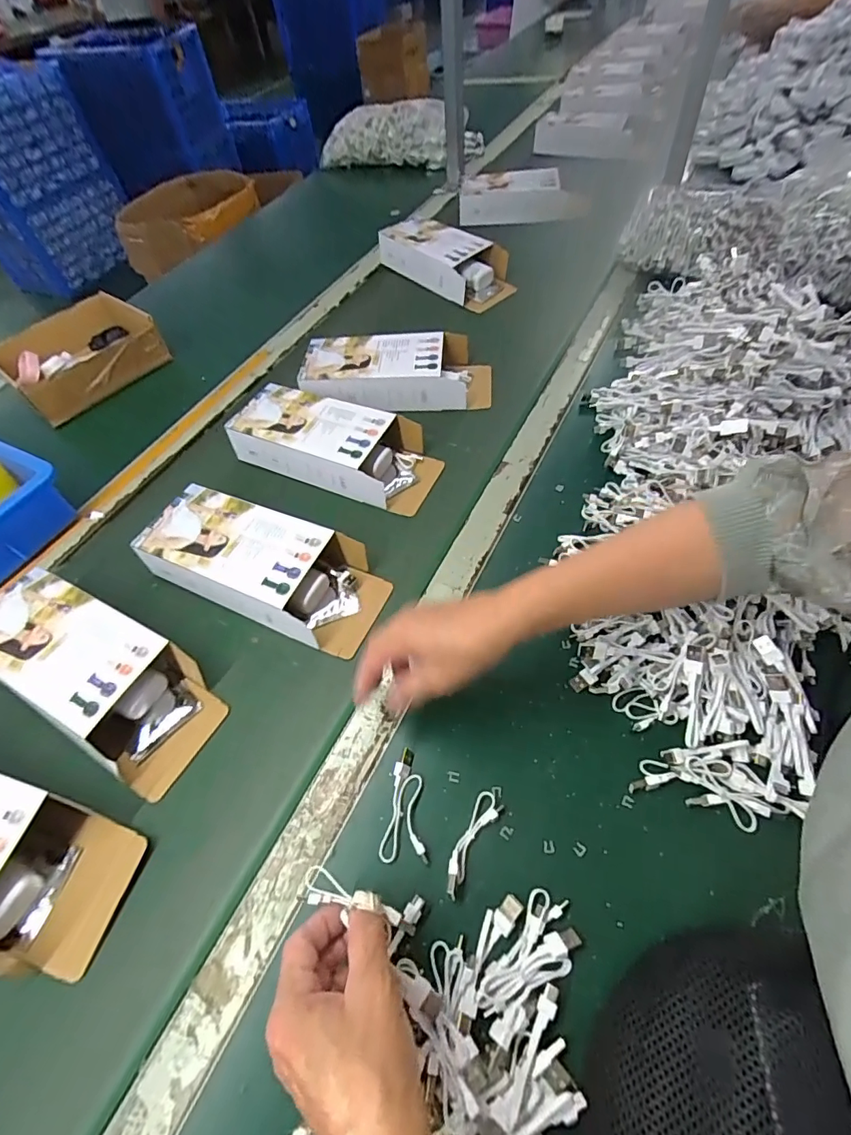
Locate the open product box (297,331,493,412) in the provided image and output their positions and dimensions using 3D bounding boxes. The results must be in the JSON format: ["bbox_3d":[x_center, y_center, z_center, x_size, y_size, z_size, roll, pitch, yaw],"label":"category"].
[{"bbox_3d":[-0.038,-0.273,0.669,0.252,0.059,0.101,0,56,5],"label":"open product box"}]

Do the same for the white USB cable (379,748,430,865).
[{"bbox_3d":[-0.019,0.185,0.379,0.035,0.011,0.079,-6,56,1],"label":"white USB cable"}]

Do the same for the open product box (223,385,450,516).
[{"bbox_3d":[-0.111,-0.153,0.595,0.252,0.051,0.113,21,61,19],"label":"open product box"}]

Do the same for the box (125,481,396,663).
[{"bbox_3d":[-0.168,-0.003,0.504,0.251,0.052,0.106,17,60,16],"label":"box"}]

